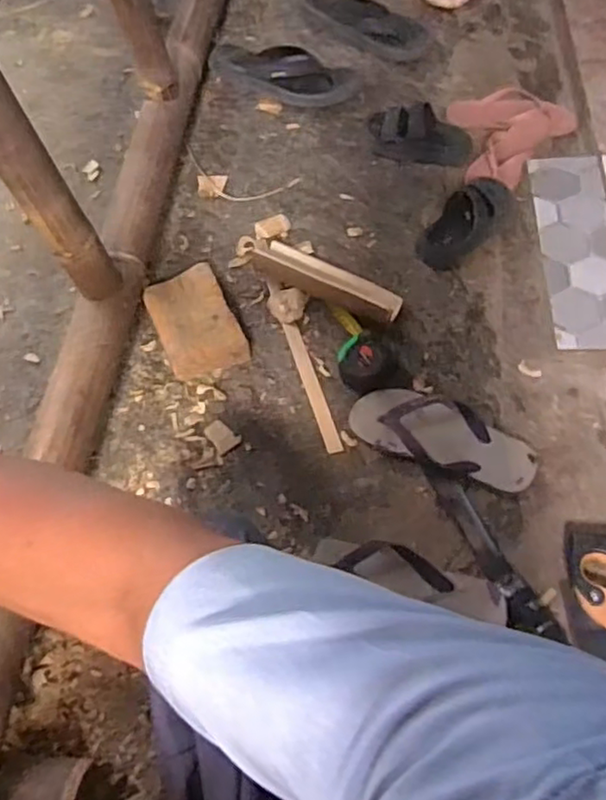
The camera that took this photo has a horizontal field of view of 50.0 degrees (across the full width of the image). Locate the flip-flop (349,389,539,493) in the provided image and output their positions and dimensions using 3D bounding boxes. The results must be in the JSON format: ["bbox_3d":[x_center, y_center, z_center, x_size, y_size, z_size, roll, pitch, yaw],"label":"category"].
[{"bbox_3d":[0.197,0.049,0.914,0.259,0.041,0.109,23,63,9],"label":"flip-flop"}]

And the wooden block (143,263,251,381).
[{"bbox_3d":[-0.165,-0.119,0.979,0.116,0.046,0.182,-21,65,-14],"label":"wooden block"}]

